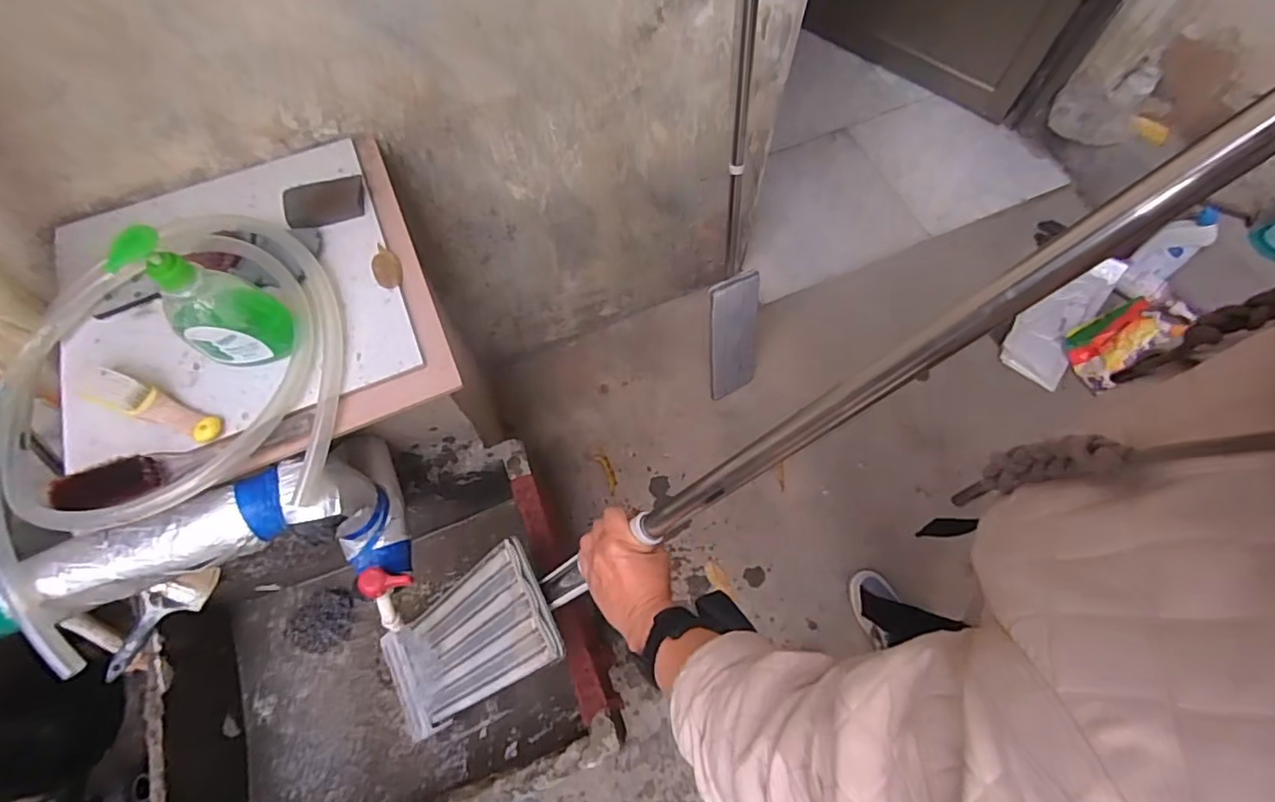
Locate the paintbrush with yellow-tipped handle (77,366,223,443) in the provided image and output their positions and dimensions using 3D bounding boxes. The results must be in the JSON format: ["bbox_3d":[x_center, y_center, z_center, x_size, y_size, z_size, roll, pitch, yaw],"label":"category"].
[{"bbox_3d":[-0.482,0.005,0.589,0.136,0.014,0.034,23,69,-4],"label":"paintbrush with yellow-tipped handle"}]

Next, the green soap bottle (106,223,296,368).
[{"bbox_3d":[-0.410,-0.096,0.562,0.081,0.161,0.084,0,67,1],"label":"green soap bottle"}]

